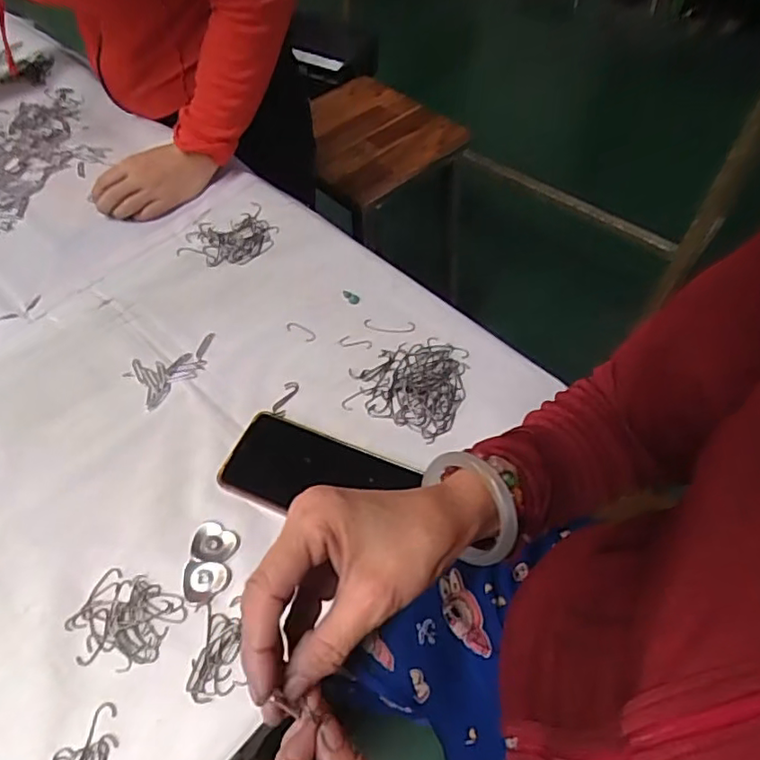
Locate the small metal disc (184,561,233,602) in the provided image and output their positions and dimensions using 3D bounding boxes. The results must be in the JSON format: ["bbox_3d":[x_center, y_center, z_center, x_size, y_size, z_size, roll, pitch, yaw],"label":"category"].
[{"bbox_3d":[-0.135,0.156,0.455,0.034,0.007,0.030,-4,56,-3],"label":"small metal disc"}]

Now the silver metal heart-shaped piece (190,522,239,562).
[{"bbox_3d":[-0.134,0.131,0.469,0.037,0.010,0.032,26,60,16],"label":"silver metal heart-shaped piece"}]

